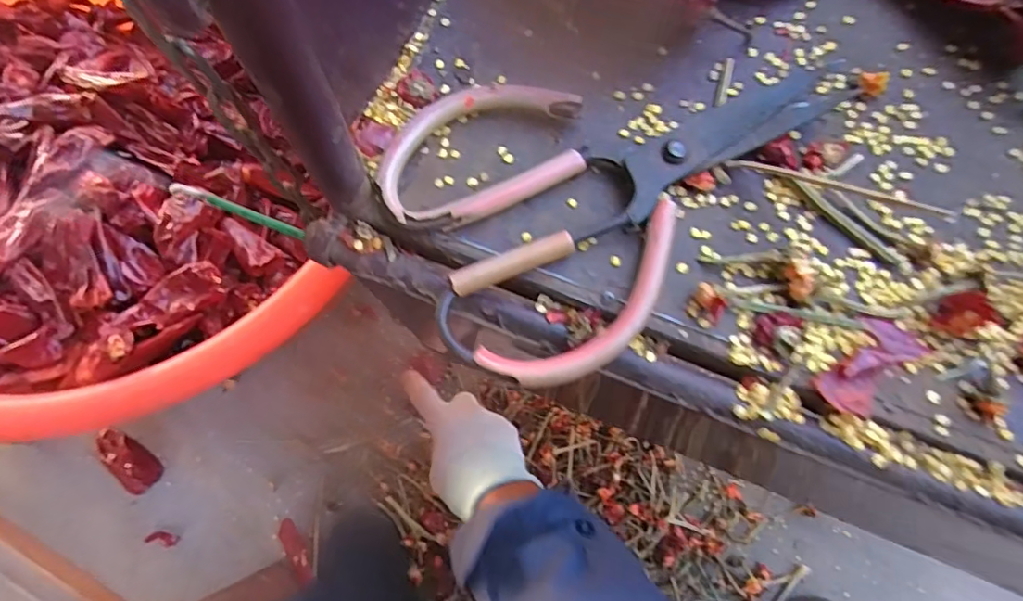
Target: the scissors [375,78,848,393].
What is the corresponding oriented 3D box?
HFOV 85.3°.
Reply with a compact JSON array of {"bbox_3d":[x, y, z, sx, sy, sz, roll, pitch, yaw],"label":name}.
[{"bbox_3d":[0.034,-0.057,0.226,0.178,0.013,0.116,-42,78,-12],"label":"scissors"}]

